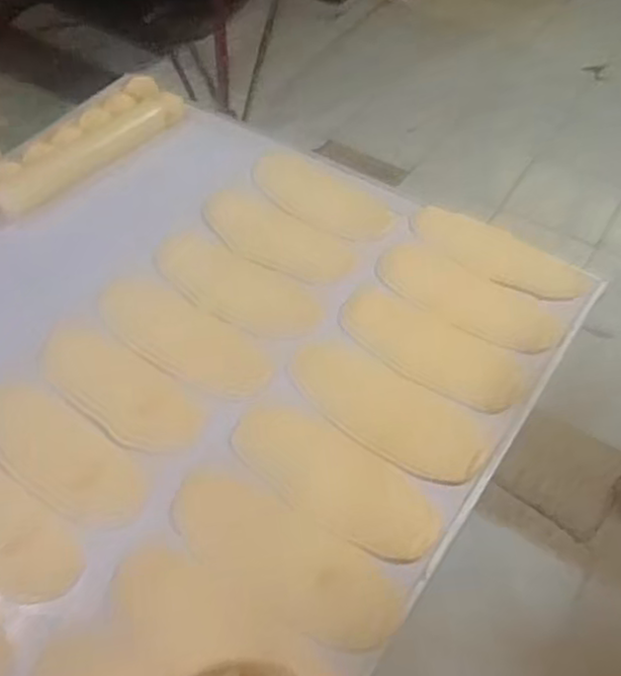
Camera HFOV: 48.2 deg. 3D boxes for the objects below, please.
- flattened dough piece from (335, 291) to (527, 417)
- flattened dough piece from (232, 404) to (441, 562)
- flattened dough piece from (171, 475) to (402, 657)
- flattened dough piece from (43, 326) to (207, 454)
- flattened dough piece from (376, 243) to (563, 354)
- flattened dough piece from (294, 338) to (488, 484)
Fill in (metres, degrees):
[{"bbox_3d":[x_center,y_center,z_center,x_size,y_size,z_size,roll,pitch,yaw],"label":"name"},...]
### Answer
[{"bbox_3d":[0.135,0.012,0.794,0.219,0.008,0.095,30,58,17],"label":"flattened dough piece"},{"bbox_3d":[0.023,0.143,0.706,0.225,0.014,0.087,30,58,17],"label":"flattened dough piece"},{"bbox_3d":[-0.029,0.207,0.660,0.235,0.014,0.099,30,58,17],"label":"flattened dough piece"},{"bbox_3d":[-0.208,0.056,0.753,0.200,0.018,0.081,32,59,18],"label":"flattened dough piece"},{"bbox_3d":[0.187,-0.051,0.836,0.224,0.013,0.084,31,58,18],"label":"flattened dough piece"},{"bbox_3d":[0.078,0.074,0.741,0.224,0.009,0.087,31,58,18],"label":"flattened dough piece"}]

